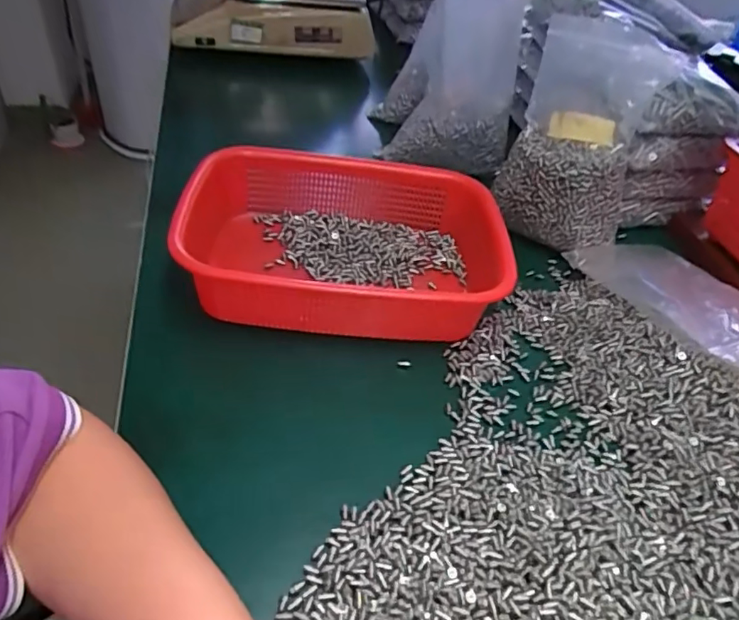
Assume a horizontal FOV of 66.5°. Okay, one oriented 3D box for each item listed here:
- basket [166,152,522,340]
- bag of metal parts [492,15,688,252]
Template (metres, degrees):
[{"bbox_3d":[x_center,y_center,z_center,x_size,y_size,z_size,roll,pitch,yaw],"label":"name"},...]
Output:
[{"bbox_3d":[-0.020,-0.058,0.526,0.278,0.078,0.202,4,42,-4],"label":"basket"},{"bbox_3d":[0.224,-0.184,0.605,0.134,0.199,0.153,21,44,14],"label":"bag of metal parts"}]

